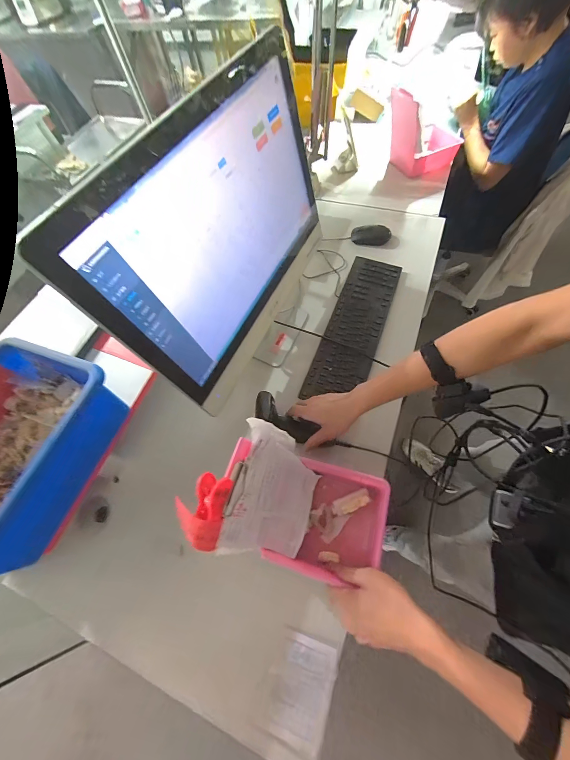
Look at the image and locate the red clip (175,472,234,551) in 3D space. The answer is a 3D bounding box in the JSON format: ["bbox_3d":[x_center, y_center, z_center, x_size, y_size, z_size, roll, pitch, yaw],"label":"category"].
[{"bbox_3d":[-0.093,0.144,0.321,0.047,0.028,0.074,10,64,9],"label":"red clip"}]

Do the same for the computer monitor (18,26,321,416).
[{"bbox_3d":[-0.067,-0.219,0.524,0.152,0.414,0.523,17,66,12],"label":"computer monitor"}]

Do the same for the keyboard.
[{"bbox_3d":[0.168,-0.132,0.679,0.123,0.024,0.410,19,66,13],"label":"keyboard"}]

